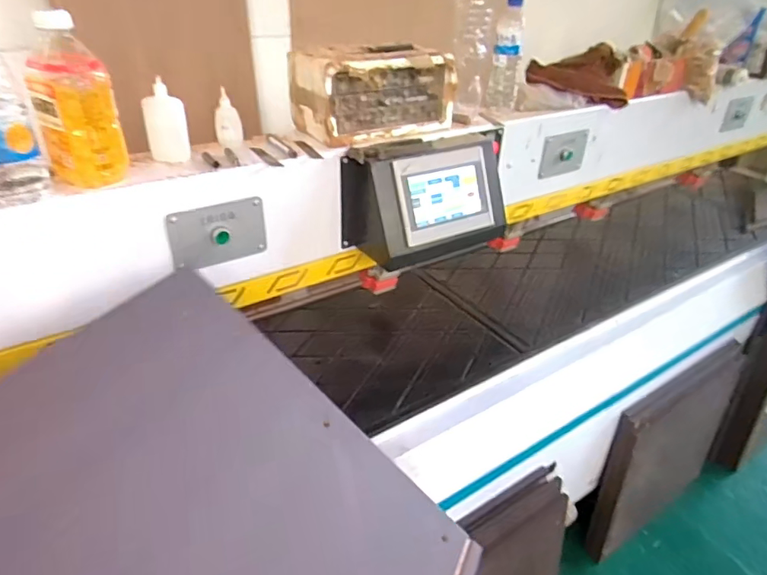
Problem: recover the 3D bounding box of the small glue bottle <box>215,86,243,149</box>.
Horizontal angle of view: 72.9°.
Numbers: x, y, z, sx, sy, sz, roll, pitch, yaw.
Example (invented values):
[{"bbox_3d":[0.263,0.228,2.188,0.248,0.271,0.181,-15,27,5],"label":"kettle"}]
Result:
[{"bbox_3d":[-0.255,-0.274,0.852,0.042,0.090,0.029,-7,34,-14],"label":"small glue bottle"}]

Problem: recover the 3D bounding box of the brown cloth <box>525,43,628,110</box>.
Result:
[{"bbox_3d":[0.456,-0.492,1.214,0.203,0.114,0.139,-16,37,-26],"label":"brown cloth"}]

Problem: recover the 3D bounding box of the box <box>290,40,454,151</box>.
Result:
[{"bbox_3d":[-0.015,-0.355,0.945,0.271,0.140,0.157,-19,38,-30],"label":"box"}]

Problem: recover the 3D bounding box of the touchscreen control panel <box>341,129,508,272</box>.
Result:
[{"bbox_3d":[0.114,-0.177,0.969,0.371,0.175,0.122,-18,38,-29],"label":"touchscreen control panel"}]

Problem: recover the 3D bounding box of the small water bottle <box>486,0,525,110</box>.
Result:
[{"bbox_3d":[0.259,-0.485,1.091,0.061,0.213,0.055,12,34,14],"label":"small water bottle"}]

